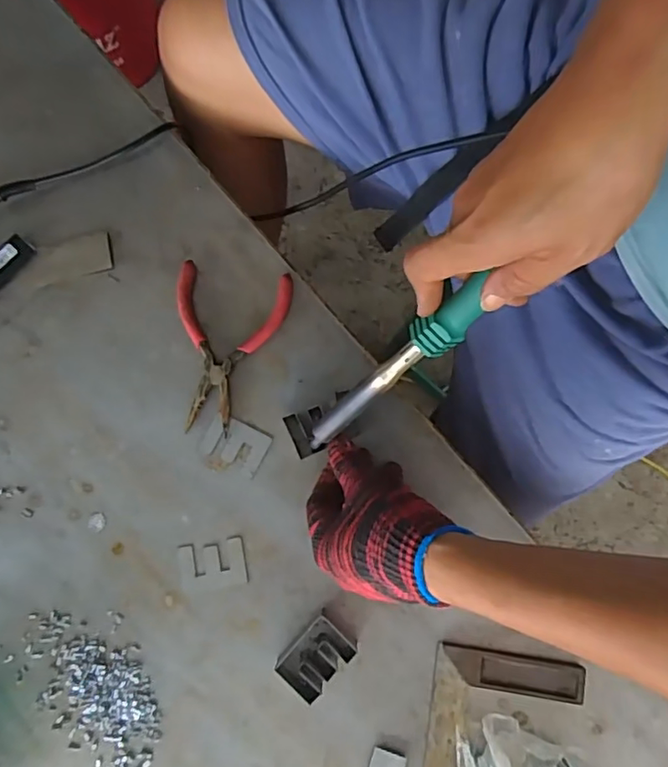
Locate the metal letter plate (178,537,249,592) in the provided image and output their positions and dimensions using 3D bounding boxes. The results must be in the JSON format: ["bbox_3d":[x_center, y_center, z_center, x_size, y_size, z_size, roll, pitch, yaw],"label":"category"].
[{"bbox_3d":[-0.099,0.148,0.457,0.053,0.004,0.036,-9,80,-1],"label":"metal letter plate"}]

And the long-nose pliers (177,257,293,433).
[{"bbox_3d":[-0.096,-0.031,0.485,0.097,0.012,0.141,10,80,2],"label":"long-nose pliers"}]

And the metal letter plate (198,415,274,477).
[{"bbox_3d":[-0.083,0.051,0.475,0.050,0.005,0.038,26,81,5],"label":"metal letter plate"}]

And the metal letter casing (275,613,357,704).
[{"bbox_3d":[-0.014,0.211,0.434,0.051,0.026,0.038,-43,82,-7],"label":"metal letter casing"}]

